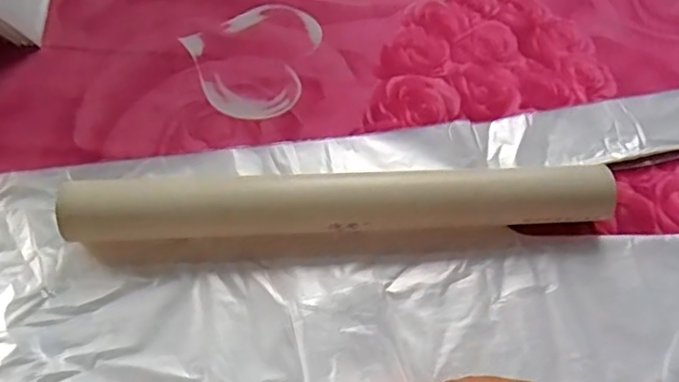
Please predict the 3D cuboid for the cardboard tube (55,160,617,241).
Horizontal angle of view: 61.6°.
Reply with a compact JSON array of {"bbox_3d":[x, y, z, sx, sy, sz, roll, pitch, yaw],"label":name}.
[{"bbox_3d":[0.005,0.009,0.372,0.345,0.042,0.036,-3,59,-6],"label":"cardboard tube"}]

